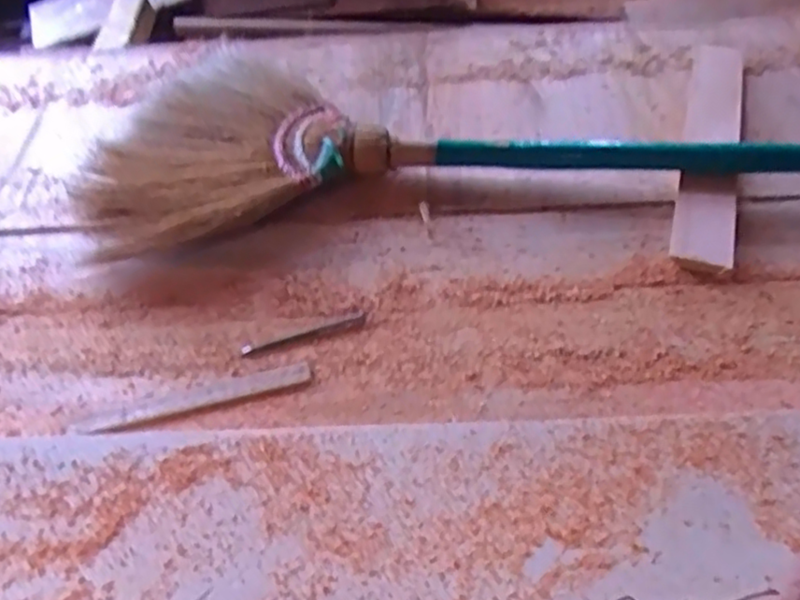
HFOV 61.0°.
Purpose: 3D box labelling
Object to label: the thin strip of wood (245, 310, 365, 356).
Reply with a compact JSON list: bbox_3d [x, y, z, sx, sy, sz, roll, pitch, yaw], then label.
[{"bbox_3d":[-0.078,0.024,0.547,0.099,0.004,0.013,-15,54,-8],"label":"thin strip of wood"}]

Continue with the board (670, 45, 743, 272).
[{"bbox_3d":[0.296,-0.150,0.648,0.050,0.015,0.325,13,55,12],"label":"board"}]

